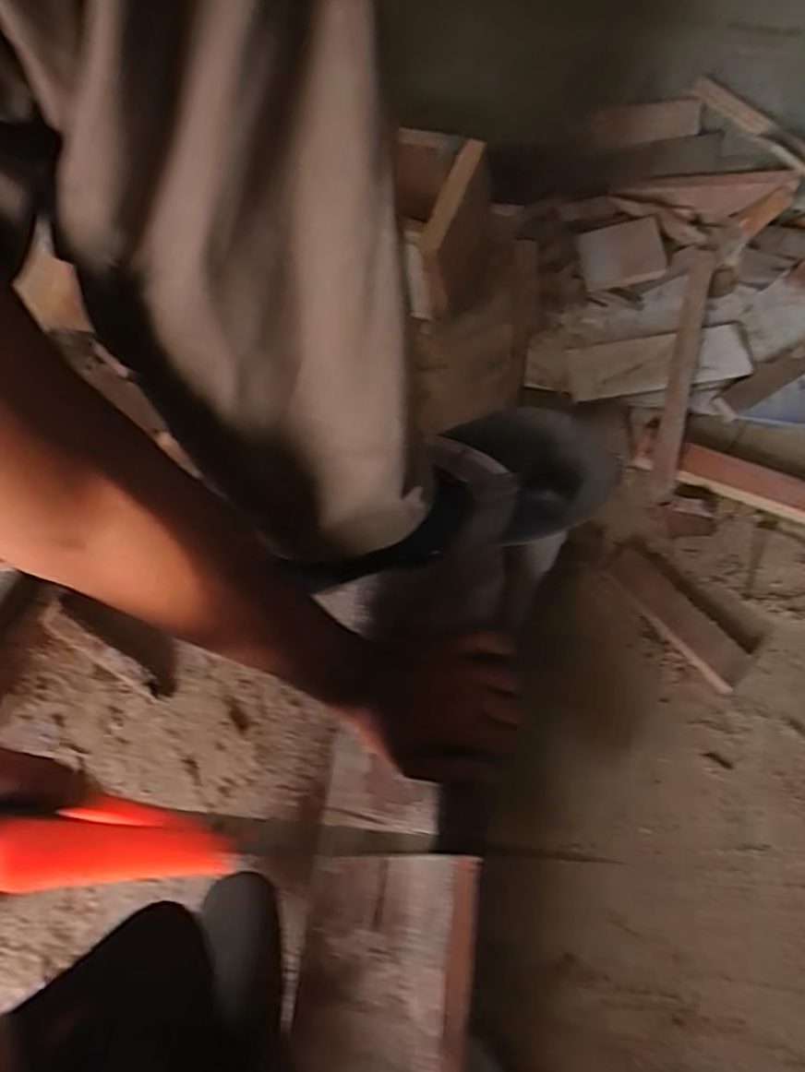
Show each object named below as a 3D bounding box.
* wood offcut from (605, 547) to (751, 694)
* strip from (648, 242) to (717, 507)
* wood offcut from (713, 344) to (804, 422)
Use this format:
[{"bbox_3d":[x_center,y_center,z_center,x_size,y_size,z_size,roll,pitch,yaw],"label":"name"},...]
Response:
[{"bbox_3d":[0.250,0.074,0.582,0.039,0.011,0.148,-42,79,-10],"label":"wood offcut"},{"bbox_3d":[0.282,-0.167,0.640,0.024,0.009,0.276,14,76,4],"label":"strip"},{"bbox_3d":[0.389,-0.171,0.634,0.181,0.011,0.031,-34,78,-8],"label":"wood offcut"}]

